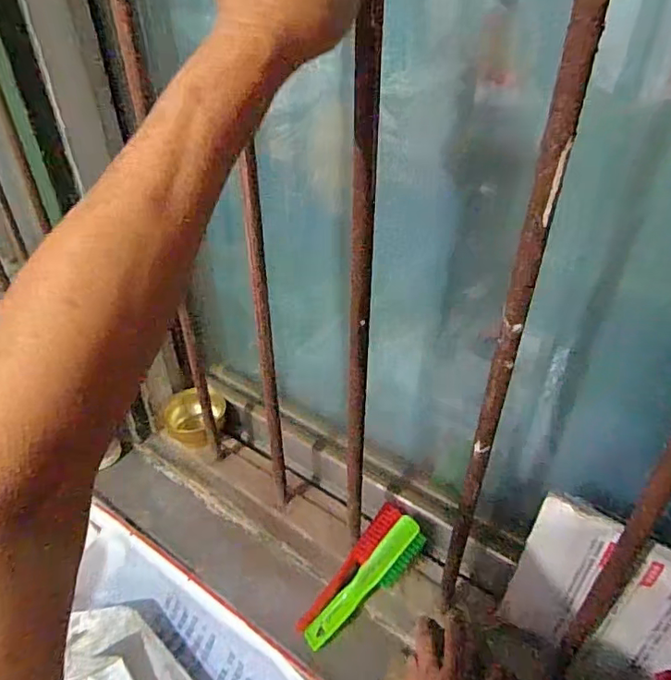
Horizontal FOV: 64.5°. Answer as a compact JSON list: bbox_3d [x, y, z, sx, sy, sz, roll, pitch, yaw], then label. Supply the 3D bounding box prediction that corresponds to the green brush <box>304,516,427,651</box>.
[{"bbox_3d":[0.039,0.302,0.658,0.188,0.028,0.040,-44,49,-8],"label":"green brush"}]

